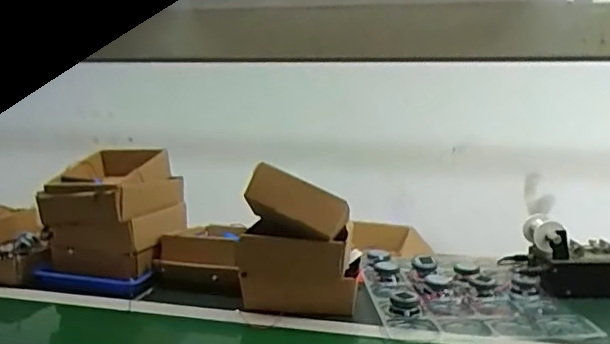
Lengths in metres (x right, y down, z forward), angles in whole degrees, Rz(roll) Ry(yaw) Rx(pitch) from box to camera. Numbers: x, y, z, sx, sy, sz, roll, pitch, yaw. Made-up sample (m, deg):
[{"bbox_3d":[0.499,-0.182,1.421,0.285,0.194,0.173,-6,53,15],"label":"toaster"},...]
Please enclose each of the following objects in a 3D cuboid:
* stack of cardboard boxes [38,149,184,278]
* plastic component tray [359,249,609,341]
[{"bbox_3d":[-0.405,0.082,1.222,0.232,0.214,0.218,3,11,16],"label":"stack of cardboard boxes"},{"bbox_3d":[0.306,0.234,1.103,0.372,0.050,0.375,0,10,0],"label":"plastic component tray"}]

